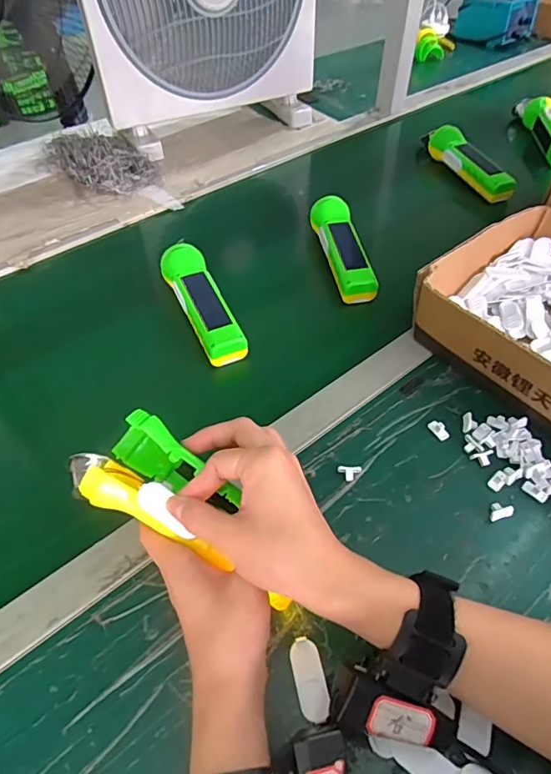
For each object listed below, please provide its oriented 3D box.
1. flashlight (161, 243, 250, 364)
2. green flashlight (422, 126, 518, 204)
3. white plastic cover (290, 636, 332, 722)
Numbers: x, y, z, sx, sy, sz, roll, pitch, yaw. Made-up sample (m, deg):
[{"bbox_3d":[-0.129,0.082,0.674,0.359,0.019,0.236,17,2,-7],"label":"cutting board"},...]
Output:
[{"bbox_3d":[-0.082,-0.097,0.556,0.048,0.043,0.161,-21,52,-16],"label":"flashlight"},{"bbox_3d":[0.298,-0.356,0.774,0.035,0.046,0.190,-18,52,-14],"label":"green flashlight"},{"bbox_3d":[0.024,0.198,0.336,0.021,0.004,0.050,-11,50,-9],"label":"white plastic cover"}]

